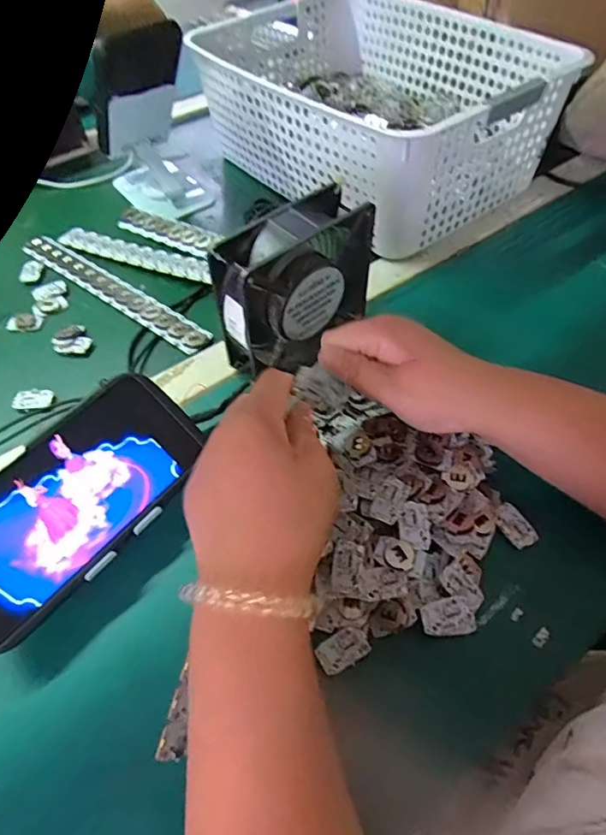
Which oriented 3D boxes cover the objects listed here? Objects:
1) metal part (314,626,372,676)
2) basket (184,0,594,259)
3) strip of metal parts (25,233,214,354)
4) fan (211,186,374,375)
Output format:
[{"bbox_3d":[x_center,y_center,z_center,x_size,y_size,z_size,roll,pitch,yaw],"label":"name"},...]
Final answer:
[{"bbox_3d":[0.024,0.134,0.293,0.028,0.004,0.018,-25,56,-15],"label":"metal part"},{"bbox_3d":[0.070,-0.348,0.566,0.267,0.124,0.365,-35,59,-21],"label":"basket"},{"bbox_3d":[-0.188,-0.126,0.492,0.253,0.004,0.030,31,61,23],"label":"strip of metal parts"},{"bbox_3d":[-0.005,-0.094,0.387,0.125,0.120,0.046,-35,60,-21],"label":"fan"}]

